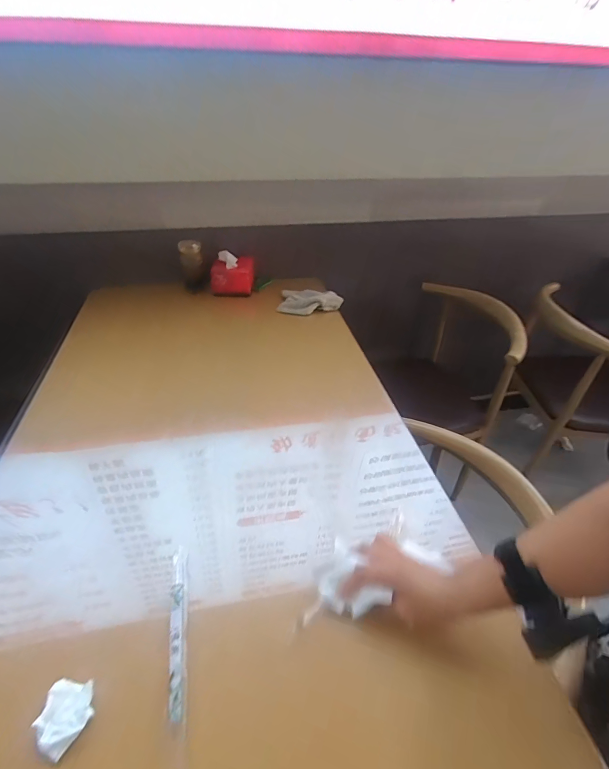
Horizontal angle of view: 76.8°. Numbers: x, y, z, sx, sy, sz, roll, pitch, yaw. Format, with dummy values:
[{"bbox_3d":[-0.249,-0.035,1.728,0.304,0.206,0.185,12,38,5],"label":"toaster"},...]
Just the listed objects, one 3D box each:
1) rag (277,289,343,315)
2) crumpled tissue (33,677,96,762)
[{"bbox_3d":[0.016,-0.231,1.056,0.169,0.034,0.122,7,39,7],"label":"rag"},{"bbox_3d":[-0.228,0.317,0.366,0.045,0.013,0.055,6,39,6],"label":"crumpled tissue"}]

